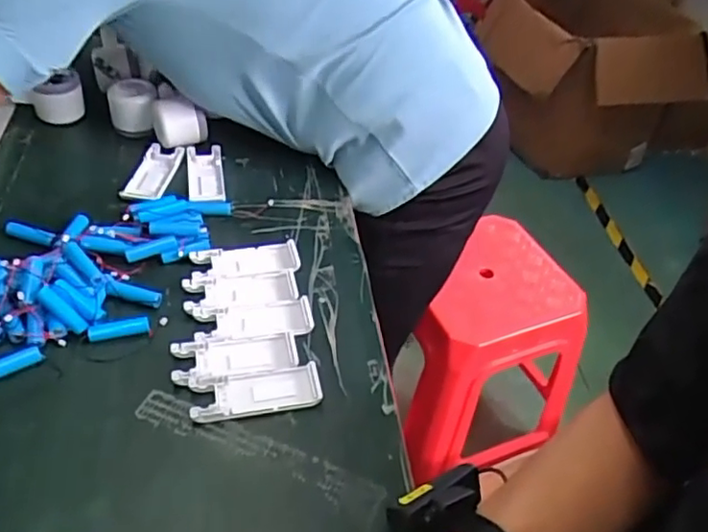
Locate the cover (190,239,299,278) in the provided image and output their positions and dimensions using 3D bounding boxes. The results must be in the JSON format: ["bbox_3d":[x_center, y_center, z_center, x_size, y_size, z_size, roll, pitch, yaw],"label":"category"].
[{"bbox_3d":[-0.106,-0.008,0.628,0.103,0.009,0.042,-6,45,-14],"label":"cover"}]

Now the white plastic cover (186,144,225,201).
[{"bbox_3d":[-0.167,-0.103,0.707,0.040,0.017,0.090,-4,44,-13],"label":"white plastic cover"}]

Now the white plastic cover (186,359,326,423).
[{"bbox_3d":[-0.080,0.102,0.516,0.103,0.010,0.041,-6,45,-14],"label":"white plastic cover"}]

